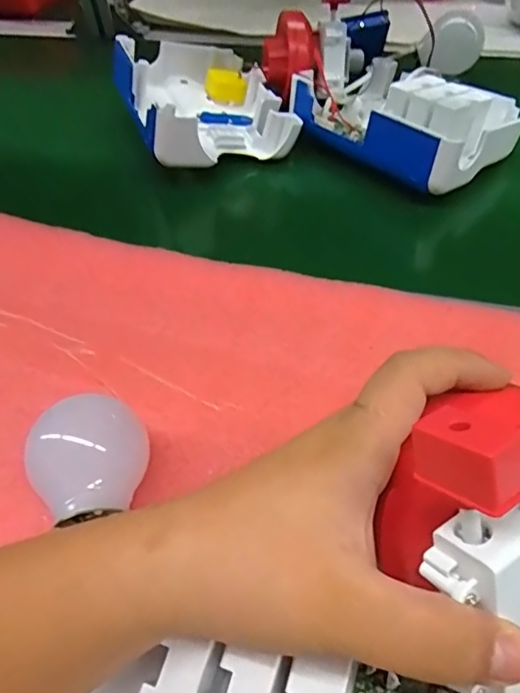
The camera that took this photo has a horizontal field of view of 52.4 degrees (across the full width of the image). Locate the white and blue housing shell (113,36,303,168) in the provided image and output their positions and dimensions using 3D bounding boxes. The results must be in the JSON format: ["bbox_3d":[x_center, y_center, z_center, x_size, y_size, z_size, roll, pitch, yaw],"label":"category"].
[{"bbox_3d":[-0.059,-0.247,0.516,0.135,0.067,0.184,-20,52,-8],"label":"white and blue housing shell"}]

